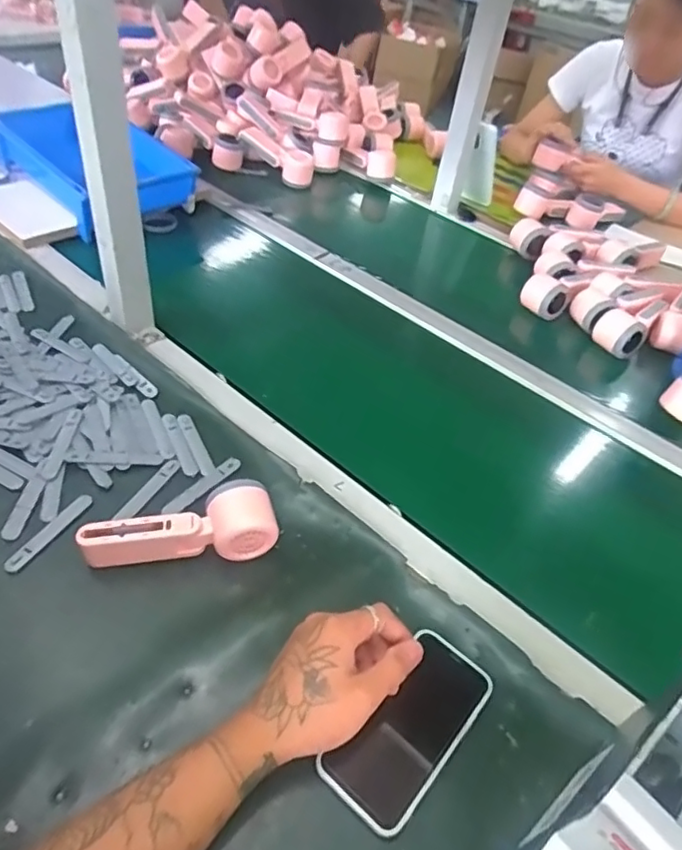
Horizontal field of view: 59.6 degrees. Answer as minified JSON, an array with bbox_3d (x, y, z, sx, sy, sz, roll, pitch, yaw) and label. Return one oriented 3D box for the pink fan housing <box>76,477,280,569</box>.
[{"bbox_3d":[-0.142,0.098,0.532,0.168,0.058,0.051,-10,48,-17],"label":"pink fan housing"}]

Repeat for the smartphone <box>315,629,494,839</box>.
[{"bbox_3d":[0.055,0.230,0.455,0.068,0.010,0.143,36,55,23],"label":"smartphone"}]

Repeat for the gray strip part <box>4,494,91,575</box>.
[{"bbox_3d":[-0.269,0.098,0.551,0.015,0.004,0.094,25,45,16],"label":"gray strip part"}]

